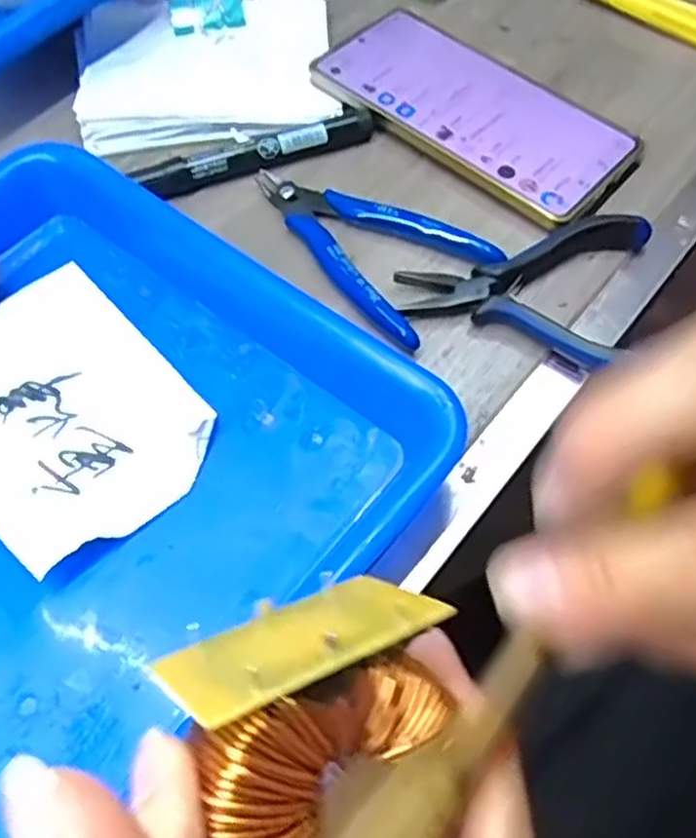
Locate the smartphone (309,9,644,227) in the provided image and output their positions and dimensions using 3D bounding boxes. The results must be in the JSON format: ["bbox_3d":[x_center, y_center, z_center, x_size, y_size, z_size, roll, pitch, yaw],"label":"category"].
[{"bbox_3d":[0.064,-0.160,0.385,0.164,0.009,0.078,35,66,17],"label":"smartphone"}]

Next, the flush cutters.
[{"bbox_3d":[0.008,-0.089,0.348,0.062,0.010,0.119,-39,68,-20],"label":"flush cutters"}]

